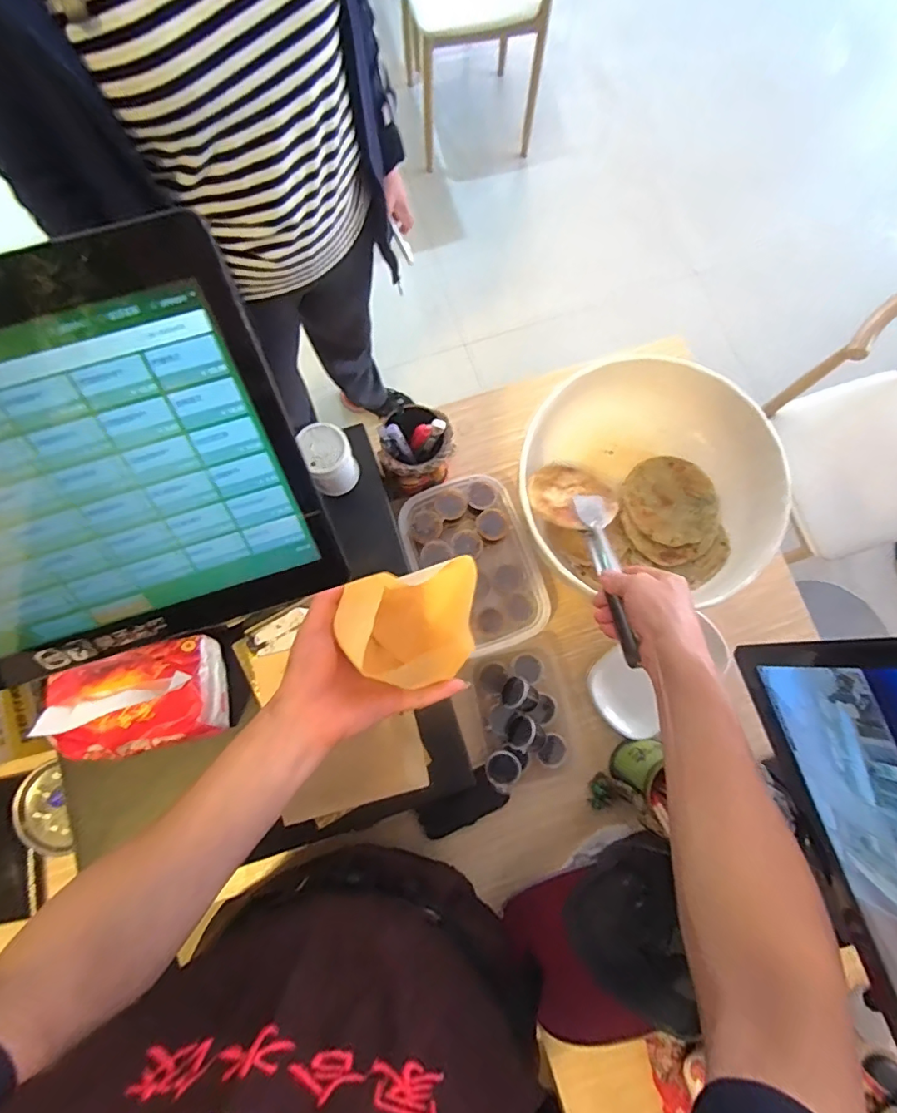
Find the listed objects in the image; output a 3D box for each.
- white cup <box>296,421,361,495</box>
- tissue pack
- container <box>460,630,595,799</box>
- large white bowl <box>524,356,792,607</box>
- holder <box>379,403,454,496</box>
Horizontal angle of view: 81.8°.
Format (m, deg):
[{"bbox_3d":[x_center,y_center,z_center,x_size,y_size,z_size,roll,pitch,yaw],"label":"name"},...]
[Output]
[{"bbox_3d":[-0.129,-0.105,0.560,0.052,0.074,0.058,-18,80,-4],"label":"white cup"},{"bbox_3d":[-0.304,0.142,0.506,0.148,0.060,0.102,-13,80,-3],"label":"tissue pack"},{"bbox_3d":[0.098,0.193,0.640,0.157,0.076,0.161,-18,80,-4],"label":"container"},{"bbox_3d":[0.250,-0.094,0.655,0.307,0.101,0.258,20,80,3],"label":"large white bowl"},{"bbox_3d":[-0.038,-0.125,0.648,0.081,0.116,0.089,0,80,-1],"label":"holder"}]

